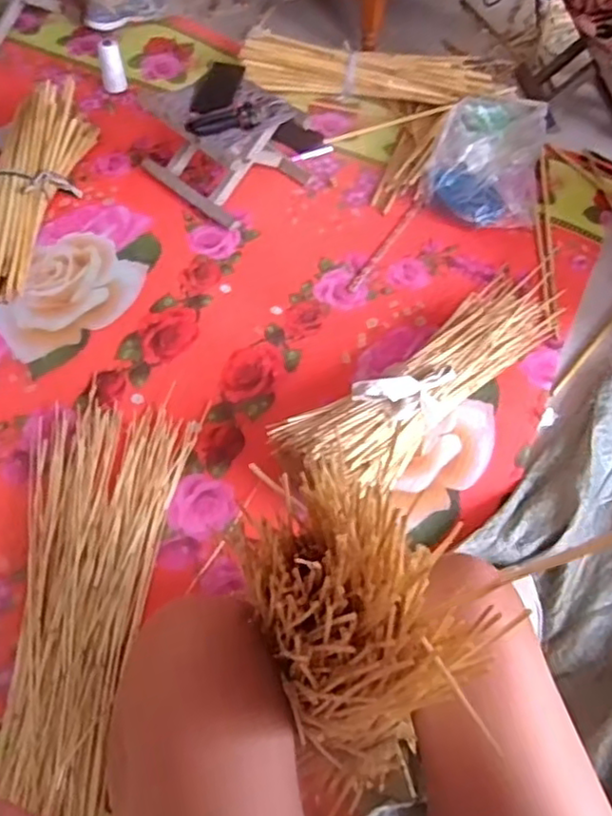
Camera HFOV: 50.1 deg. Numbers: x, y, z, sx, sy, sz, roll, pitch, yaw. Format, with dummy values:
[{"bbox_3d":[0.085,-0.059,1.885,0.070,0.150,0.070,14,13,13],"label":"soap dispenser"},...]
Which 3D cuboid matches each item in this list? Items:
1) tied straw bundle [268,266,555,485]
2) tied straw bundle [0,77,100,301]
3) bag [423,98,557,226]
[{"bbox_3d":[0.238,-0.079,1.062,0.641,0.145,0.169,-36,64,-23],"label":"tied straw bundle"},{"bbox_3d":[-0.572,-0.418,1.281,0.171,0.114,0.595,8,56,3],"label":"tied straw bundle"},{"bbox_3d":[0.400,-0.534,1.414,0.237,0.086,0.363,18,57,10],"label":"bag"}]

